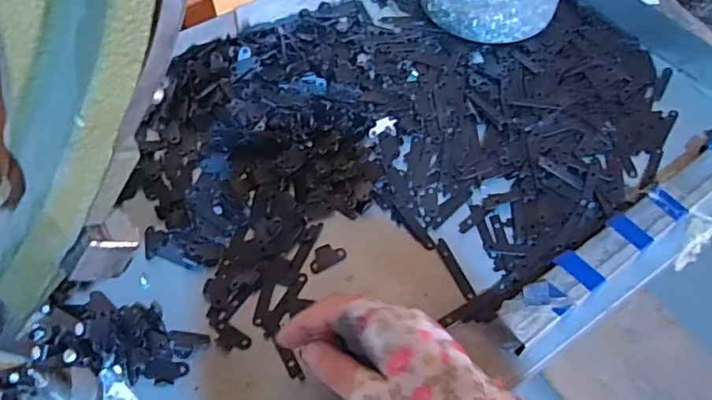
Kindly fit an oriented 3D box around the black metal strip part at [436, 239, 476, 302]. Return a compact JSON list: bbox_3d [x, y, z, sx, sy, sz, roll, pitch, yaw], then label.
[{"bbox_3d":[0.074,0.051,0.426,0.009,0.004,0.054,-17,58,-14],"label":"black metal strip part"}]

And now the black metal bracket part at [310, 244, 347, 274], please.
[{"bbox_3d":[-0.022,0.042,0.428,0.028,0.004,0.016,-25,60,-18],"label":"black metal bracket part"}]

